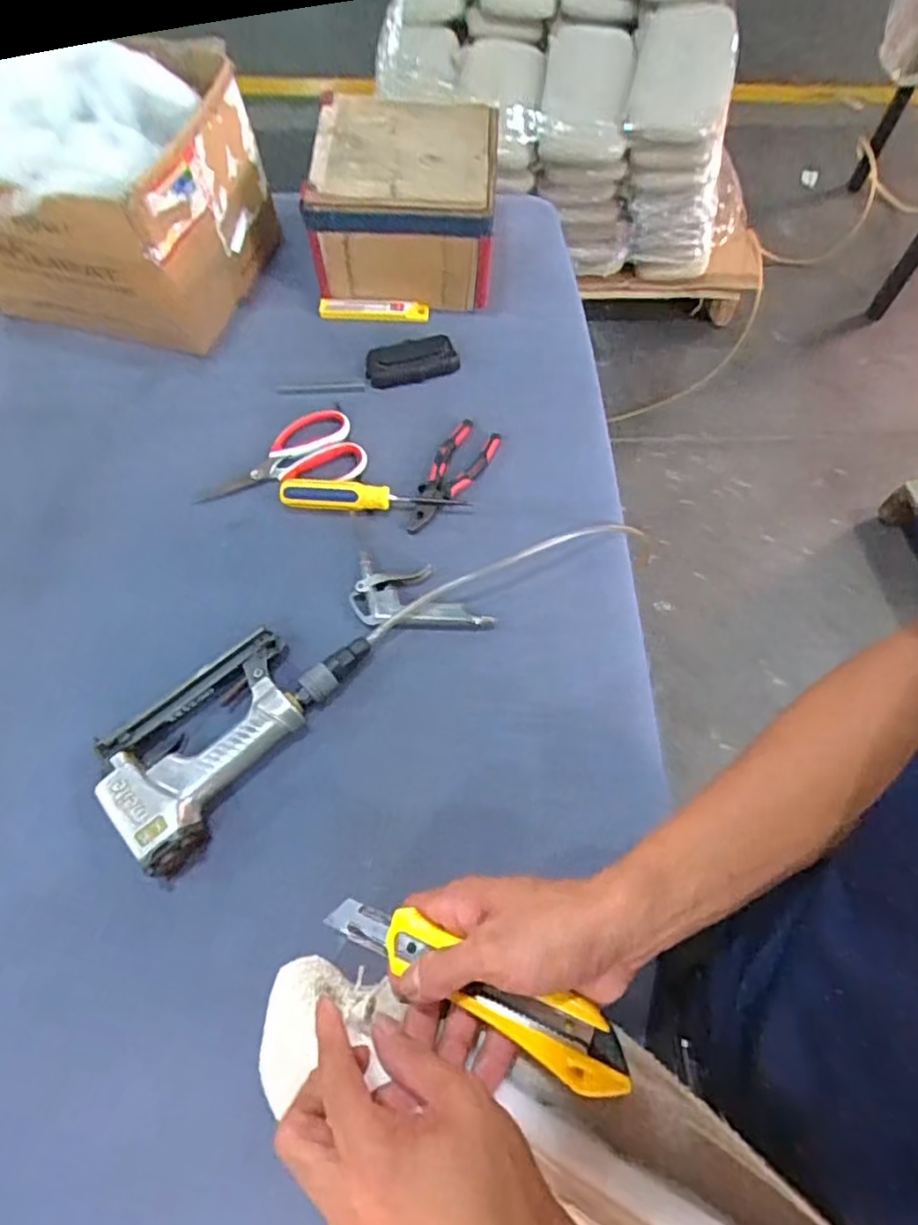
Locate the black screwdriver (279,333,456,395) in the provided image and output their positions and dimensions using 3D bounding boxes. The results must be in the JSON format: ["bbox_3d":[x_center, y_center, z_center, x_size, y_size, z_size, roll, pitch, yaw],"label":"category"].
[{"bbox_3d":[-0.103,-0.281,0.746,0.207,0.021,0.051,-15,66,-7],"label":"black screwdriver"}]

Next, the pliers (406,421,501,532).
[{"bbox_3d":[-0.008,-0.146,0.688,0.057,0.014,0.155,25,67,11],"label":"pliers"}]

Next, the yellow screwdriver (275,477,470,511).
[{"bbox_3d":[-0.091,-0.122,0.669,0.189,0.028,0.027,3,65,1],"label":"yellow screwdriver"}]

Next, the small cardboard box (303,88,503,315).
[{"bbox_3d":[-0.063,-0.499,0.795,0.212,0.147,0.215,3,65,1],"label":"small cardboard box"}]

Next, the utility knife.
[{"bbox_3d":[0.006,0.197,0.341,0.170,0.013,0.033,20,65,19],"label":"utility knife"}]

